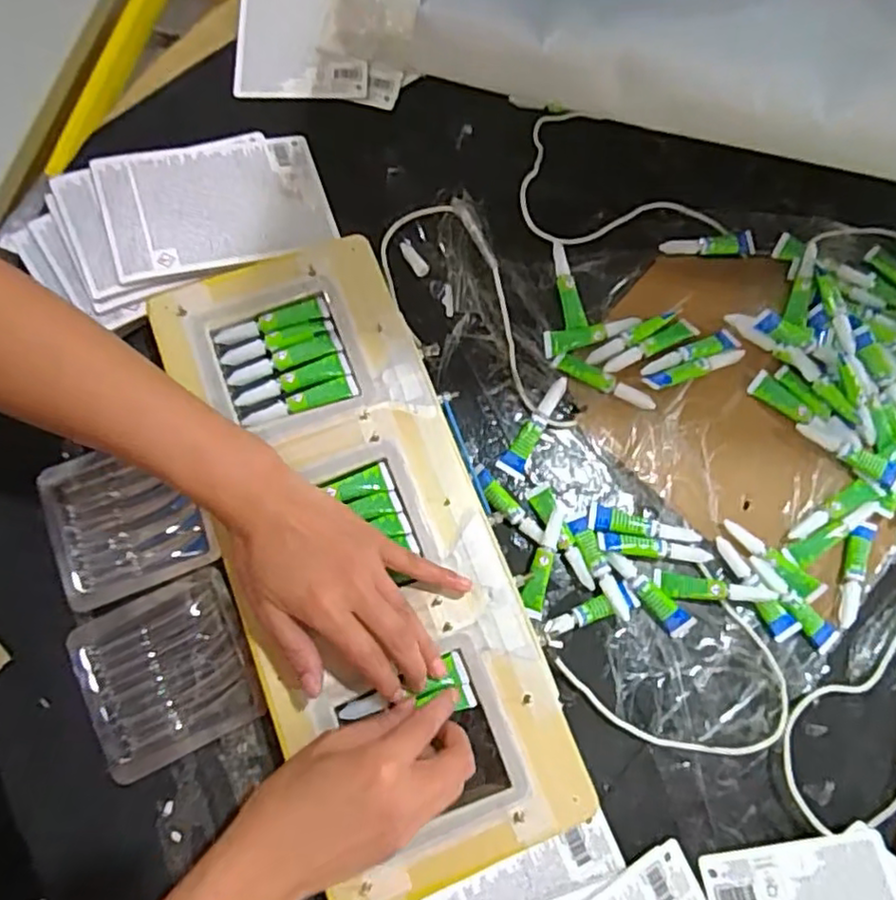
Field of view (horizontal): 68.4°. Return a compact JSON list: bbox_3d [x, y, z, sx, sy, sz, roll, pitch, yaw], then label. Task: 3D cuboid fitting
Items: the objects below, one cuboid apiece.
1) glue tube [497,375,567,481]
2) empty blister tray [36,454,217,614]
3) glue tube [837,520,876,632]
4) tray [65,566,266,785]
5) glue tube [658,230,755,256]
[{"bbox_3d":[0.066,-0.018,0.493,0.021,0.008,0.081,31,88,8],"label":"glue tube"},{"bbox_3d":[-0.223,0.048,0.460,0.100,0.015,0.103,-22,77,-10],"label":"empty blister tray"},{"bbox_3d":[0.294,0.088,0.478,0.021,0.012,0.078,22,73,2],"label":"glue tube"},{"bbox_3d":[-0.186,0.149,0.436,0.104,0.019,0.102,-21,76,-10],"label":"tray"},{"bbox_3d":[0.216,-0.169,0.549,0.079,0.009,0.017,-7,74,-6],"label":"glue tube"}]

